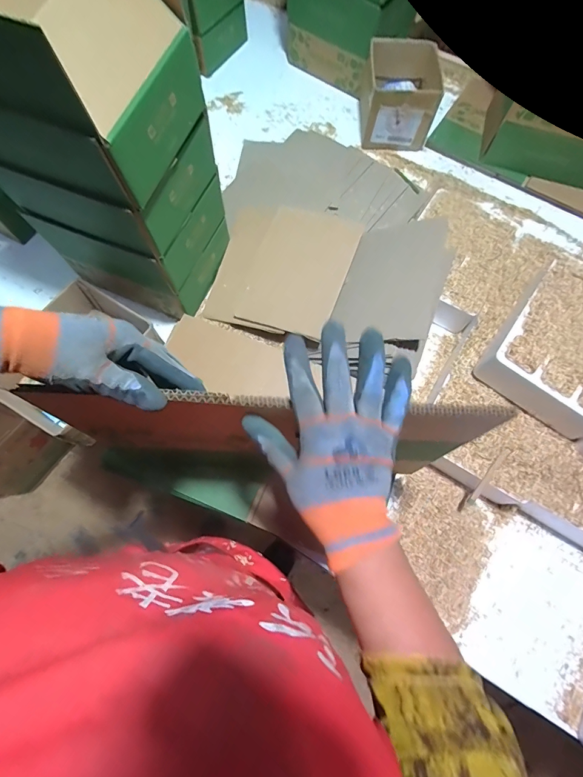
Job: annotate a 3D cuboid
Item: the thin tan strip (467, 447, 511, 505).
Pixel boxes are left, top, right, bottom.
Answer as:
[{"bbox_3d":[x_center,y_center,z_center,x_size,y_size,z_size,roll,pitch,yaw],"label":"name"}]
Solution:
[{"bbox_3d":[0.299,0.132,0.539,0.011,0.006,0.101,36,88,11],"label":"thin tan strip"}]

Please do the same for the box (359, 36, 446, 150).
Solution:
[{"bbox_3d":[0.236,-0.646,0.790,0.151,0.128,0.160,4,70,0],"label":"box"}]

